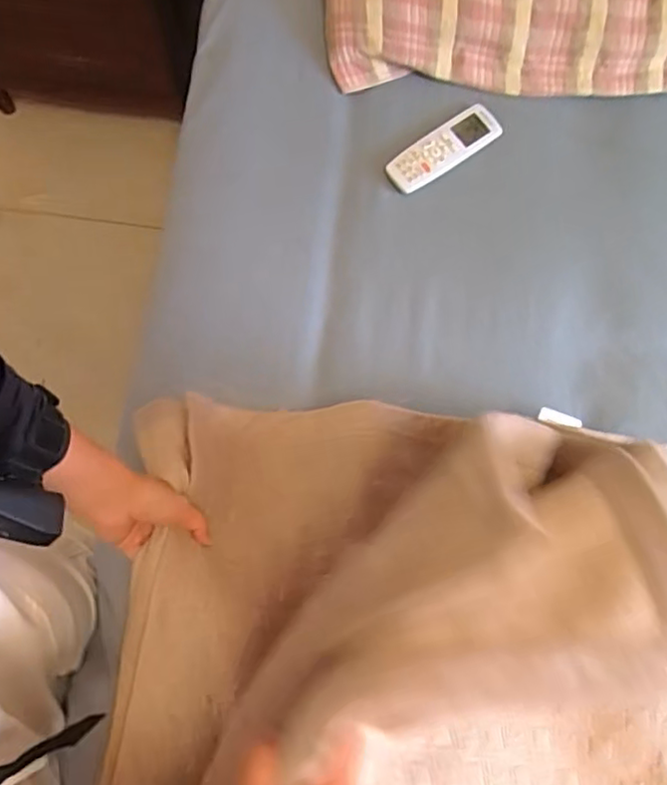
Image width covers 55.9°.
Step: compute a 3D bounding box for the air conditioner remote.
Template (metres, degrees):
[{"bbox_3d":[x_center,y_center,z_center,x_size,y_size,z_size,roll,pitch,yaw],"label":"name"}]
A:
[{"bbox_3d":[0.138,-0.302,0.784,0.151,0.027,0.045,-34,80,-9],"label":"air conditioner remote"}]

